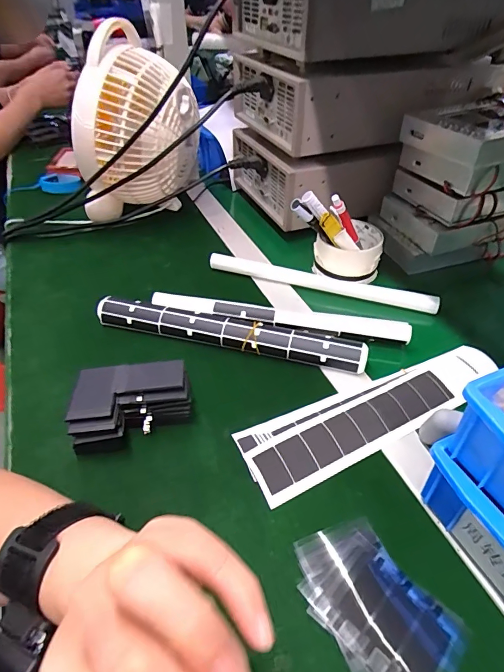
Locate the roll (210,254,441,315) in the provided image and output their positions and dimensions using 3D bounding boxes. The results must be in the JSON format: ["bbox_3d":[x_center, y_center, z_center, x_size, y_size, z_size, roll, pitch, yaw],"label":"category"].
[{"bbox_3d":[0.085,-0.068,0.526,0.280,0.025,0.019,12,44,13],"label":"roll"}]

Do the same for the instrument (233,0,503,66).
[{"bbox_3d":[0.166,-0.450,0.566,0.332,0.094,0.255,-21,46,-21],"label":"instrument"}]

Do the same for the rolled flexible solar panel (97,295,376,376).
[{"bbox_3d":[-0.026,-0.007,0.452,0.288,0.025,0.038,10,43,11],"label":"rolled flexible solar panel"}]

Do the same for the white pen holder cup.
[{"bbox_3d":[0.127,-0.113,0.554,0.082,0.049,0.086,0,42,0],"label":"white pen holder cup"}]

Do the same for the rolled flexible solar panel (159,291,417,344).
[{"bbox_3d":[0.029,-0.017,0.469,0.286,0.019,0.027,6,43,7],"label":"rolled flexible solar panel"}]

